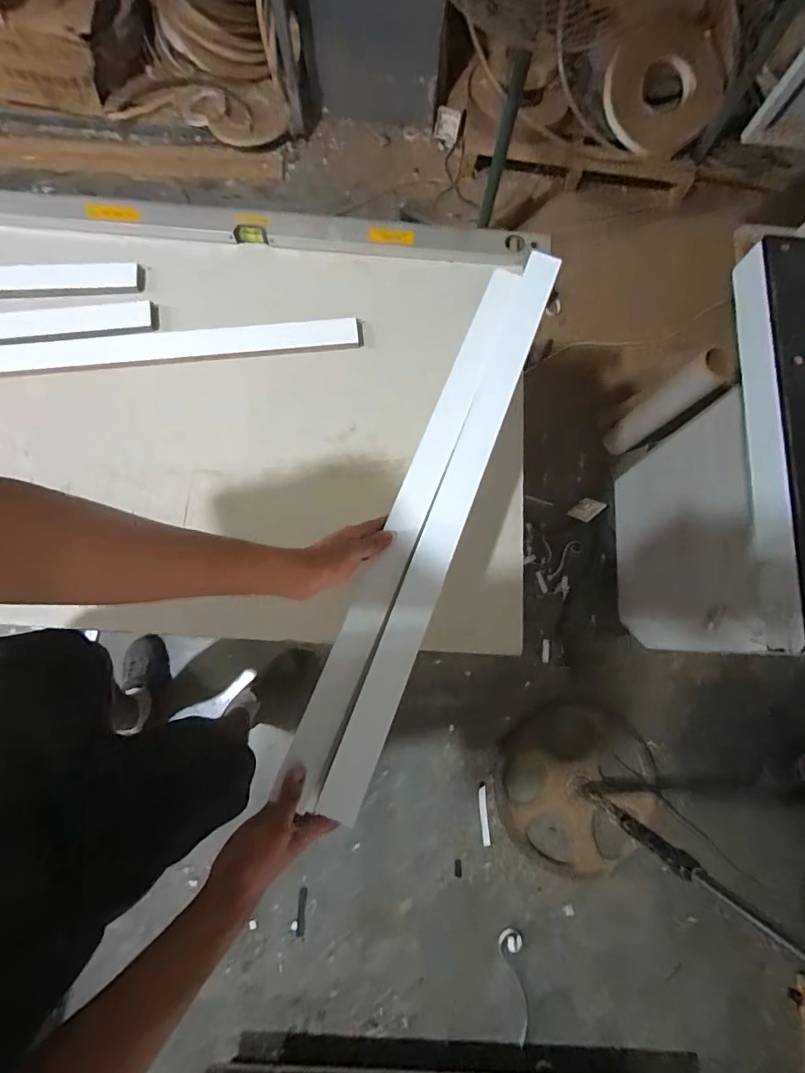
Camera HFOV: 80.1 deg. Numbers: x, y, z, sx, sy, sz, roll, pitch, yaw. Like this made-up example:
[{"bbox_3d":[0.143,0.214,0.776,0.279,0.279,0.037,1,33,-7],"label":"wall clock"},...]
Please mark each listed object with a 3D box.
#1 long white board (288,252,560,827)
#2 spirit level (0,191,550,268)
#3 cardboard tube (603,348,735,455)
[{"bbox_3d":[0.042,-0.049,0.613,0.089,0.055,0.741,22,77,3],"label":"long white board"},{"bbox_3d":[-0.250,-0.509,0.784,0.959,0.031,0.060,4,77,-2],"label":"spirit level"},{"bbox_3d":[0.724,-0.356,1.362,0.077,0.497,0.100,-30,81,-8],"label":"cardboard tube"}]

